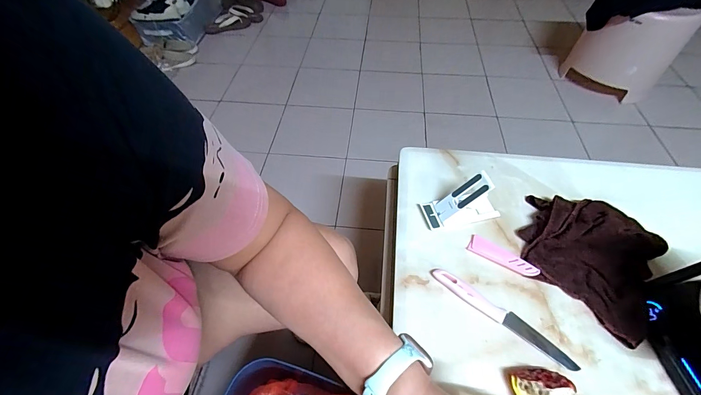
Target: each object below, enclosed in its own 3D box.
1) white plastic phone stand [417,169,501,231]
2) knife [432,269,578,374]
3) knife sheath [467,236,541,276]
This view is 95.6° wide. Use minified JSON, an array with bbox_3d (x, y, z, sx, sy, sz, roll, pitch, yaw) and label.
[{"bbox_3d":[0.177,0.002,0.490,0.115,0.075,0.050,-7,54,-6],"label":"white plastic phone stand"},{"bbox_3d":[0.197,0.153,0.417,0.192,0.009,0.026,31,59,21],"label":"knife"},{"bbox_3d":[0.225,0.084,0.467,0.097,0.009,0.029,26,57,18],"label":"knife sheath"}]

